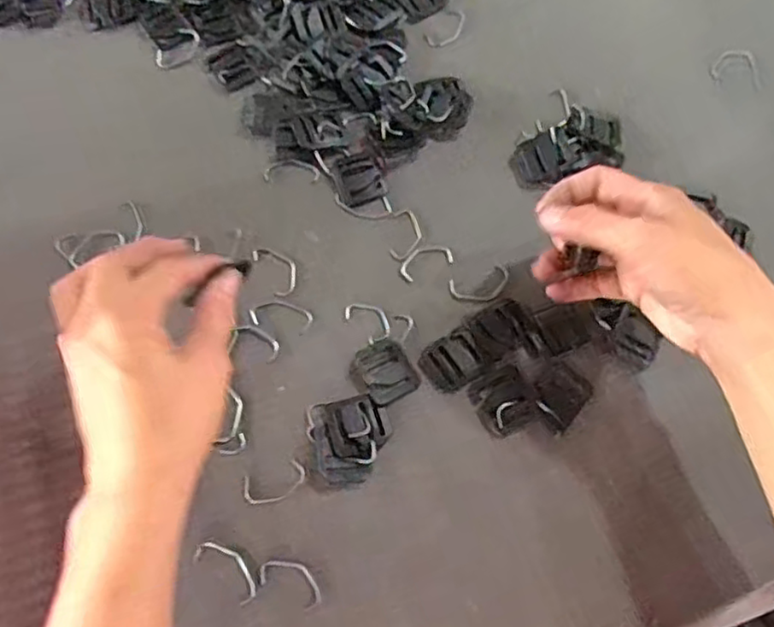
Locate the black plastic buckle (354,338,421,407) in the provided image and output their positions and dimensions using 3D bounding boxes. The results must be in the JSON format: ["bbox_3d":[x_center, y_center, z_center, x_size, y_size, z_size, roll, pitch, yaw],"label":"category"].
[{"bbox_3d":[0.000,0.033,0.388,0.031,0.004,0.037,-28,73,-10],"label":"black plastic buckle"}]

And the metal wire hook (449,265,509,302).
[{"bbox_3d":[0.058,-0.017,0.408,0.037,0.004,0.020,-17,71,-6],"label":"metal wire hook"}]

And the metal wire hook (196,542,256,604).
[{"bbox_3d":[-0.083,0.134,0.350,0.040,0.004,0.017,38,74,12],"label":"metal wire hook"}]

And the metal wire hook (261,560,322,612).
[{"bbox_3d":[-0.050,0.142,0.353,0.036,0.004,0.018,29,73,10],"label":"metal wire hook"}]

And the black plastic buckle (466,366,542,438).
[{"bbox_3d":[0.068,0.050,0.384,0.034,0.004,0.035,-27,73,-10],"label":"black plastic buckle"}]

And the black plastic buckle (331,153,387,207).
[{"bbox_3d":[-0.018,-0.087,0.431,0.028,0.006,0.033,-23,72,-8],"label":"black plastic buckle"}]

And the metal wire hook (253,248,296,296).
[{"bbox_3d":[-0.067,-0.028,0.411,0.020,0.004,0.036,-29,73,-10],"label":"metal wire hook"}]

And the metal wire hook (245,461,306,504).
[{"bbox_3d":[-0.062,0.094,0.367,0.035,0.004,0.018,-18,71,-6],"label":"metal wire hook"}]

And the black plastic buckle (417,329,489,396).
[{"bbox_3d":[0.039,0.028,0.391,0.035,0.004,0.031,-29,73,-10],"label":"black plastic buckle"}]

